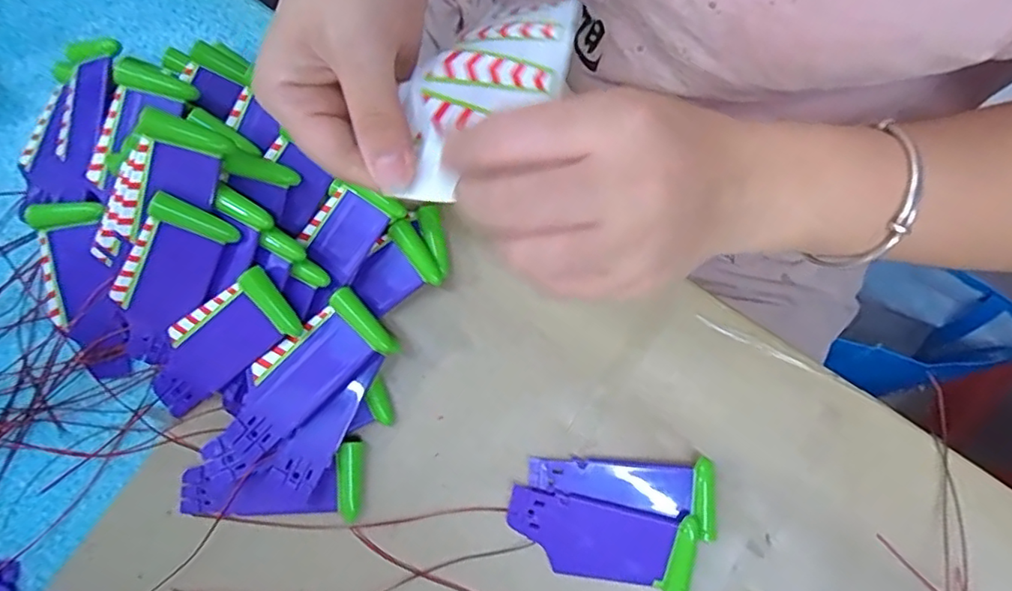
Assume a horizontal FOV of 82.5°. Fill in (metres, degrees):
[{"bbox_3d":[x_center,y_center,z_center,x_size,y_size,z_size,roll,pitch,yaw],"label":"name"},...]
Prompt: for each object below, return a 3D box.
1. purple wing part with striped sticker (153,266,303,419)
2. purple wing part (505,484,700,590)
[{"bbox_3d":[-0.142,0.025,0.283,0.088,0.013,0.037,-39,80,15],"label":"purple wing part with striped sticker"},{"bbox_3d":[0.044,0.117,0.274,0.088,0.008,0.036,9,80,3],"label":"purple wing part"}]

